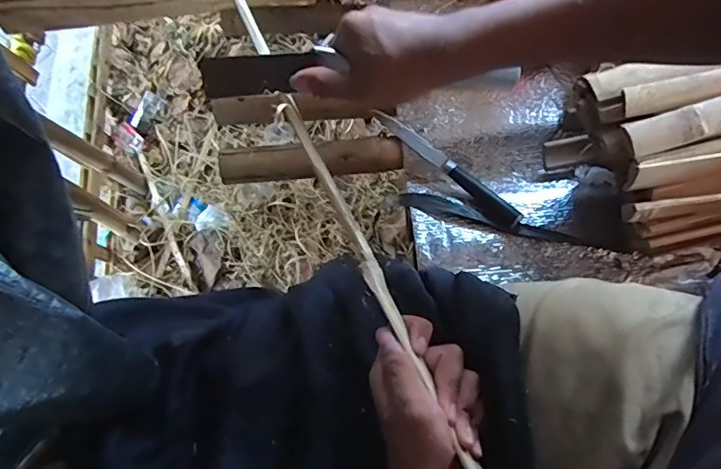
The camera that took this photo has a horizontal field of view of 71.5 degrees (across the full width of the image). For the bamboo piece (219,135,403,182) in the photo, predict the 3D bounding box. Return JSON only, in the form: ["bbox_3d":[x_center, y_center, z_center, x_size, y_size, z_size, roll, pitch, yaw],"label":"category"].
[{"bbox_3d":[-0.062,-0.094,0.638,0.227,0.029,0.040,-6,72,-2],"label":"bamboo piece"}]

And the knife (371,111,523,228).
[{"bbox_3d":[0.102,-0.084,0.605,0.217,0.017,0.023,42,77,13],"label":"knife"}]

